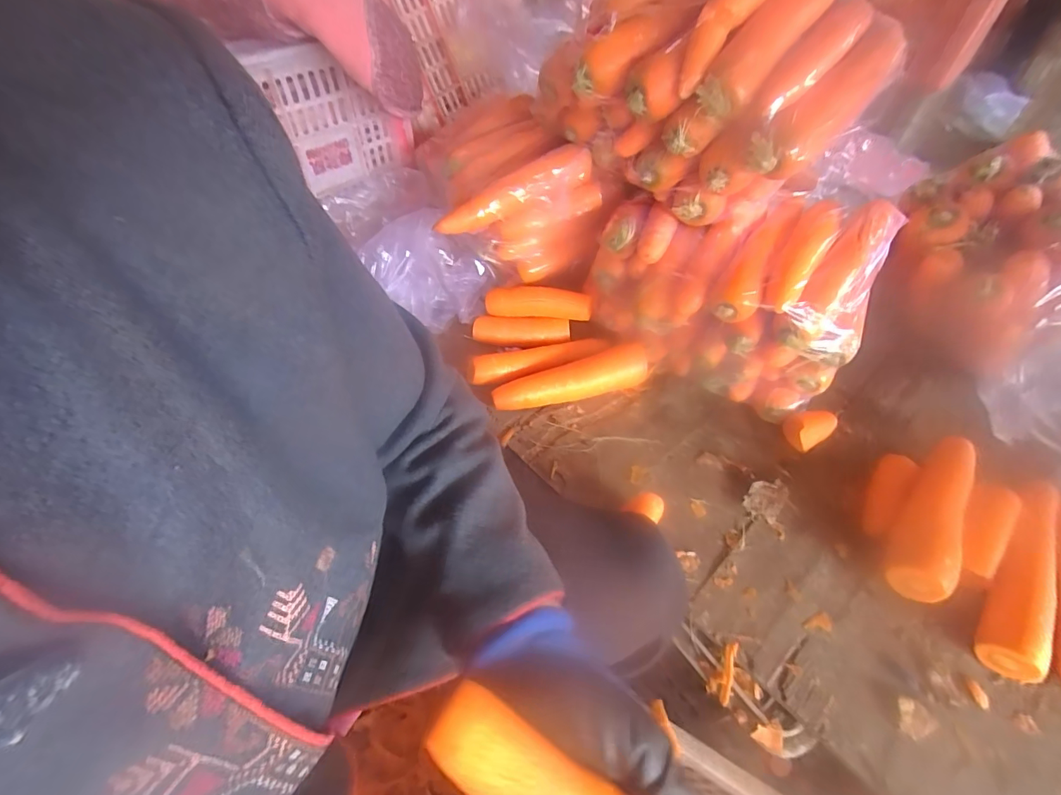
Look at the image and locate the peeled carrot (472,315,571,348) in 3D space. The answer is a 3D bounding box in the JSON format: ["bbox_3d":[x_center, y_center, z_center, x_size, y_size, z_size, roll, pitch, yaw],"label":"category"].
[{"bbox_3d":[-0.015,-0.101,0.686,0.145,0.034,0.035,7,50,6],"label":"peeled carrot"}]

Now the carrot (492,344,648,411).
[{"bbox_3d":[0.055,-0.026,0.625,0.217,0.043,0.058,-9,50,-7],"label":"carrot"}]

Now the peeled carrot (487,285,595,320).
[{"bbox_3d":[0.011,-0.144,0.680,0.160,0.040,0.034,8,50,8],"label":"peeled carrot"}]

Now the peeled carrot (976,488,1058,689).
[{"bbox_3d":[0.484,0.167,0.439,0.051,0.037,0.203,26,70,21],"label":"peeled carrot"}]

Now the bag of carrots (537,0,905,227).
[{"bbox_3d":[0.195,-0.366,0.527,0.360,0.224,0.199,29,56,22],"label":"bag of carrots"}]

